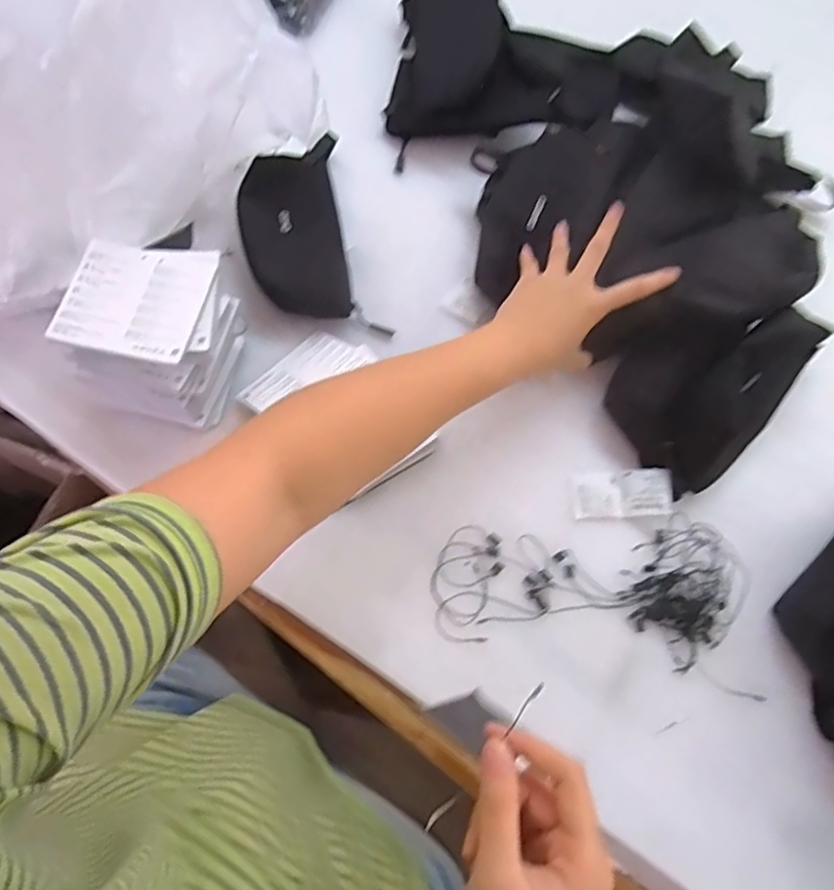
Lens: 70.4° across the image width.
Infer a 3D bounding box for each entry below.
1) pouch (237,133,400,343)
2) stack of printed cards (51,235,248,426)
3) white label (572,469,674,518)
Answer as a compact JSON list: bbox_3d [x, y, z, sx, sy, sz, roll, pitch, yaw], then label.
[{"bbox_3d":[-0.110,-0.205,0.570,0.115,0.035,0.232,-16,71,-8],"label":"pouch"},{"bbox_3d":[-0.211,-0.091,0.486,0.112,0.097,0.114,15,69,3],"label":"stack of printed cards"},{"bbox_3d":[0.172,0.039,0.496,0.074,0.025,0.040,1,69,-2],"label":"white label"}]

